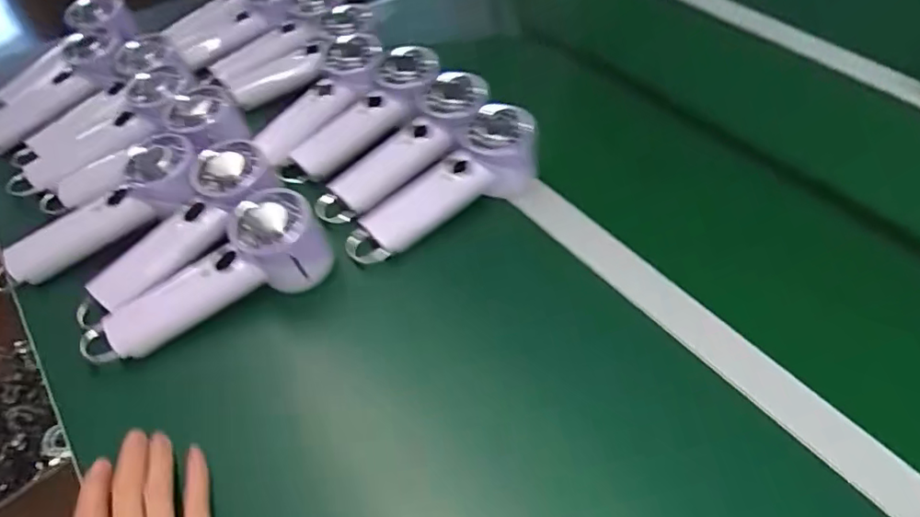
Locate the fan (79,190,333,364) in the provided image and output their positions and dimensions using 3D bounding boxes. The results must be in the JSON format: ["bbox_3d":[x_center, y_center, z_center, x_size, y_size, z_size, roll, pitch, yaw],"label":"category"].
[{"bbox_3d":[-0.198,0.017,0.444,0.191,0.063,0.065,-31,58,-8],"label":"fan"}]

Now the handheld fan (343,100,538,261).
[{"bbox_3d":[-0.014,-0.060,0.512,0.196,0.056,0.071,-35,58,-2],"label":"handheld fan"}]

